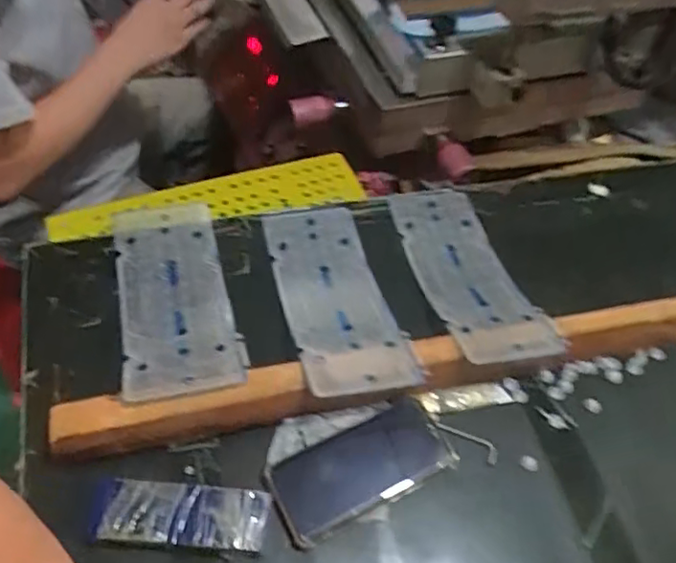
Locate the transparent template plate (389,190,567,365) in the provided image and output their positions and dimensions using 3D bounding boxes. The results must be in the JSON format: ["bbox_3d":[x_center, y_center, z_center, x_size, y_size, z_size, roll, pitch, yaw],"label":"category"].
[{"bbox_3d":[0.146,-0.017,0.692,0.112,0.038,0.271,-8,53,-11],"label":"transparent template plate"}]

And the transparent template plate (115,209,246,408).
[{"bbox_3d":[-0.174,0.008,0.639,0.110,0.017,0.285,-13,47,-11],"label":"transparent template plate"}]

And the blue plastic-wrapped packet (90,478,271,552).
[{"bbox_3d":[-0.129,0.196,0.503,0.137,0.026,0.047,5,51,-1],"label":"blue plastic-wrapped packet"}]

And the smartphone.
[{"bbox_3d":[0.020,0.167,0.540,0.160,0.008,0.075,-22,64,-18],"label":"smartphone"}]

